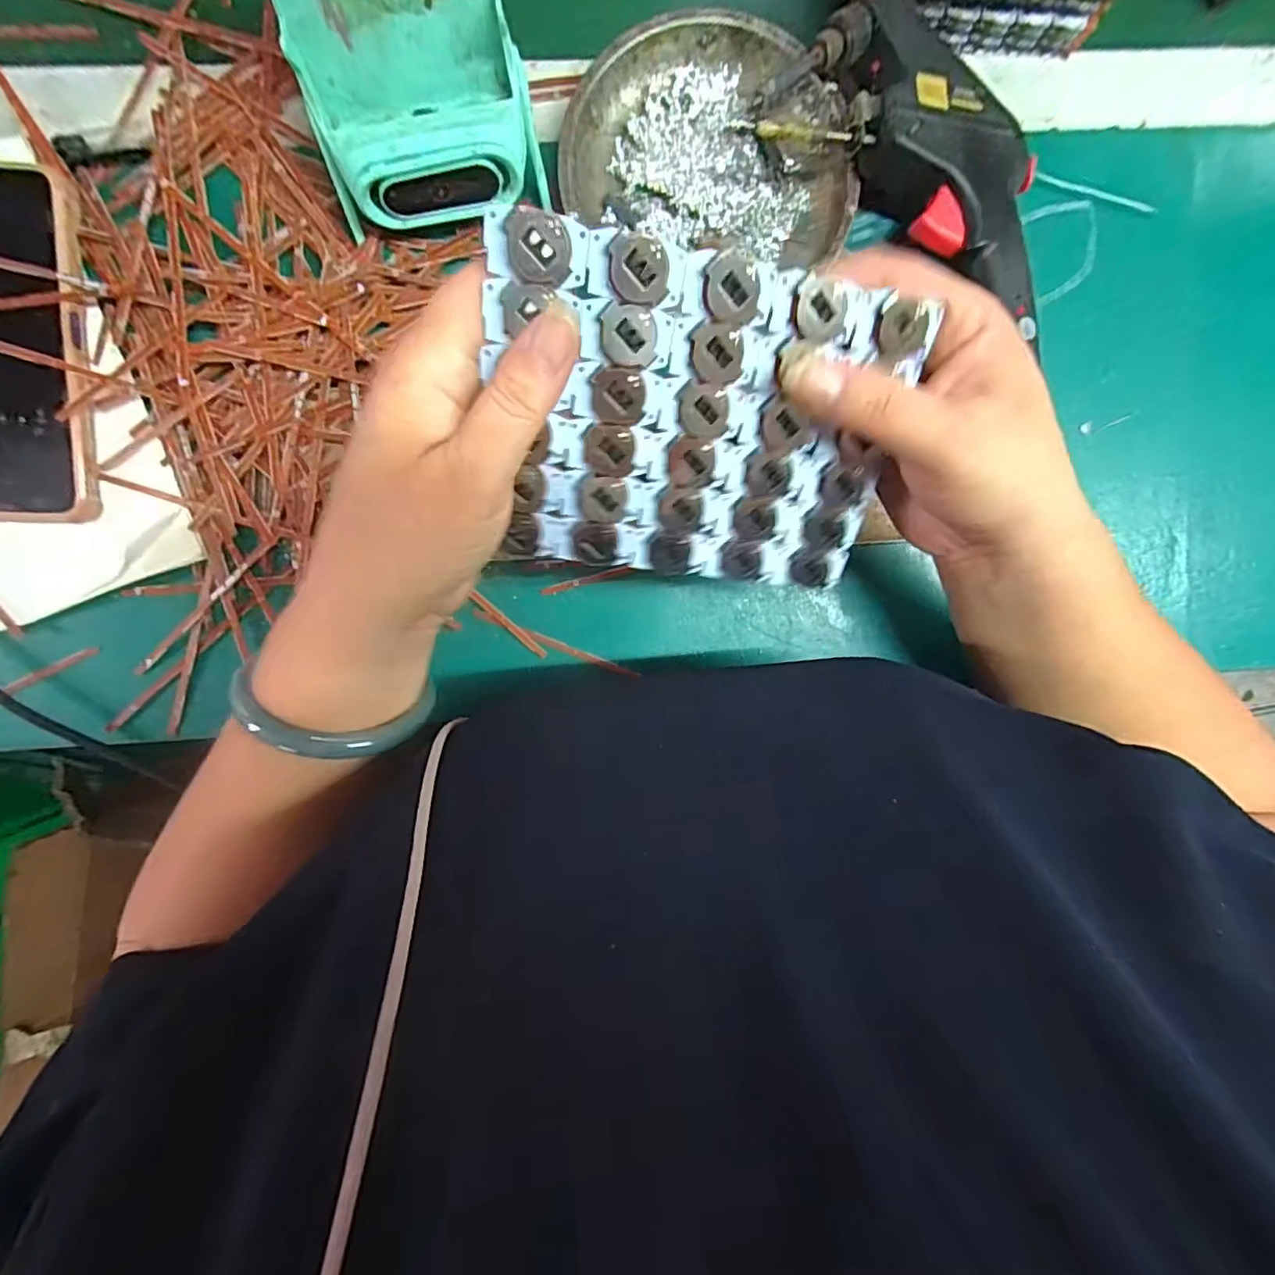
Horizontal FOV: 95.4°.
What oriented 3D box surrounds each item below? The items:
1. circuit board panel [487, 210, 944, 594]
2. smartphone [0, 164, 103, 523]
[{"bbox_3d":[0.021,-0.071,0.204,0.141,0.005,0.106,5,123,-11],"label":"circuit board panel"},{"bbox_3d":[-0.306,-0.137,0.275,0.075,0.015,0.158,1,94,-3],"label":"smartphone"}]

